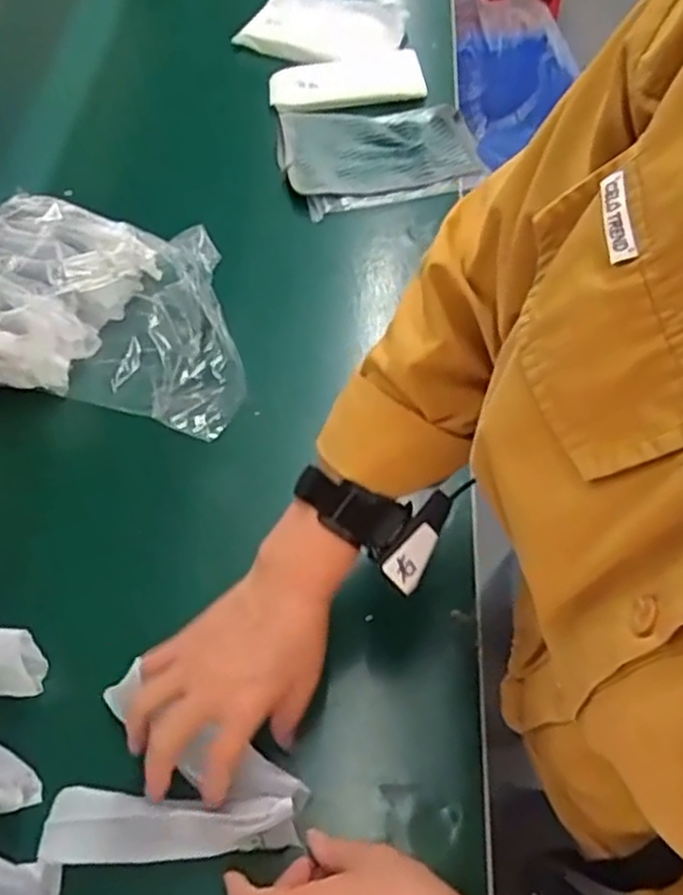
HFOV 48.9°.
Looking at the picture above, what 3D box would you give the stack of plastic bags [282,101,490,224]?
[{"bbox_3d":[0.043,-0.341,0.862,0.216,0.033,0.150,-13,58,-8],"label":"stack of plastic bags"}]

